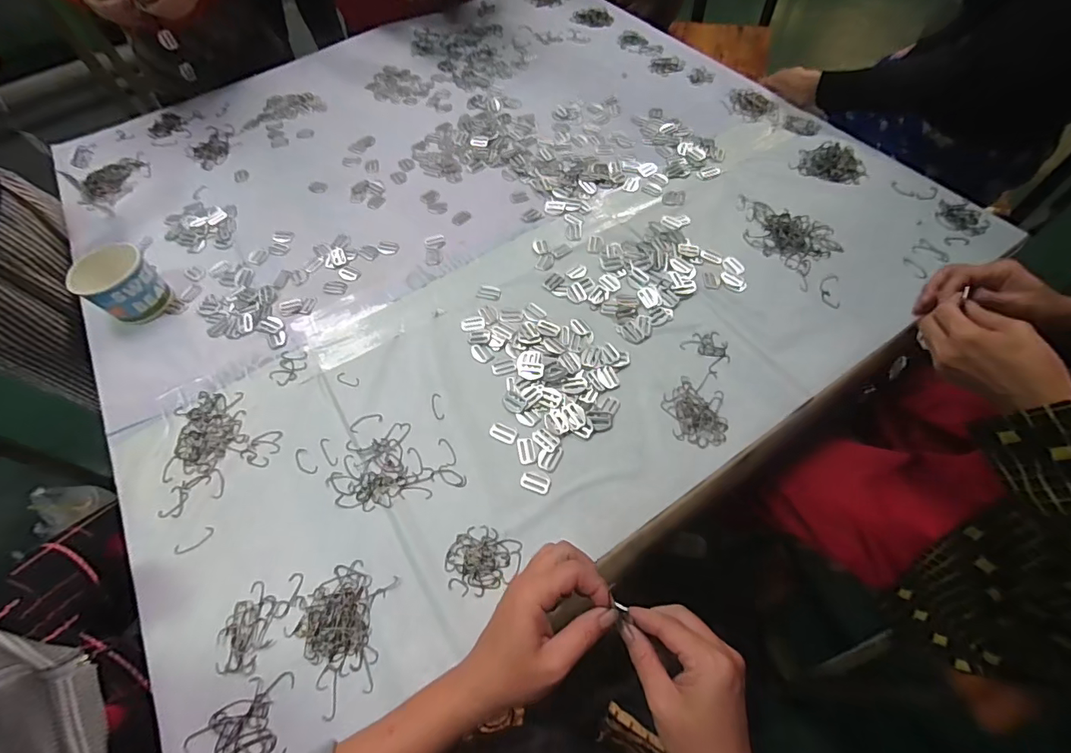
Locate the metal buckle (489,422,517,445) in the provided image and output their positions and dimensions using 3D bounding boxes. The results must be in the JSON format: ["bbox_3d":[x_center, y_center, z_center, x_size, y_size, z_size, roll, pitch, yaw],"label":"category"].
[{"bbox_3d":[-0.039,0.068,0.555,0.034,0.004,0.021,20,62,15],"label":"metal buckle"}]

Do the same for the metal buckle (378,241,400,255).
[{"bbox_3d":[-0.230,-0.200,0.721,0.035,0.004,0.027,8,60,9],"label":"metal buckle"}]

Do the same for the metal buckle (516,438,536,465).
[{"bbox_3d":[-0.010,0.086,0.539,0.019,0.004,0.031,-12,59,-3],"label":"metal buckle"}]

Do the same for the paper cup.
[{"bbox_3d":[-0.577,-0.126,0.652,0.081,0.081,0.086,-2,59,3],"label":"paper cup"}]

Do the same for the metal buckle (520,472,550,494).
[{"bbox_3d":[0.000,0.119,0.519,0.033,0.004,0.019,16,61,13],"label":"metal buckle"}]

